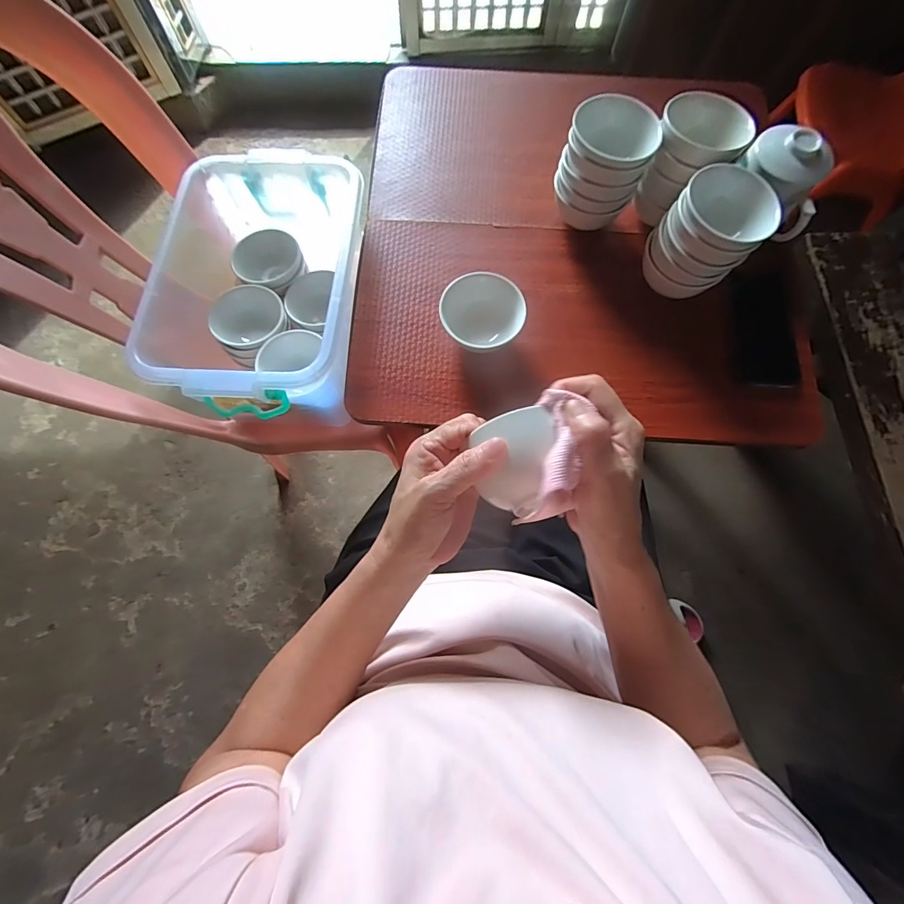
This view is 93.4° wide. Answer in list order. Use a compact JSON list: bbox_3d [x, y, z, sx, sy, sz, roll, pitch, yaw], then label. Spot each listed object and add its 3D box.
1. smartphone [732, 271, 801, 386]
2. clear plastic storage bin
[{"bbox_3d":[0.403,-0.155,0.542,0.088,0.015,0.145,-5,82,-10],"label":"smartphone"},{"bbox_3d":[-0.240,-0.207,0.564,0.240,0.141,0.338,4,73,0],"label":"clear plastic storage bin"}]

